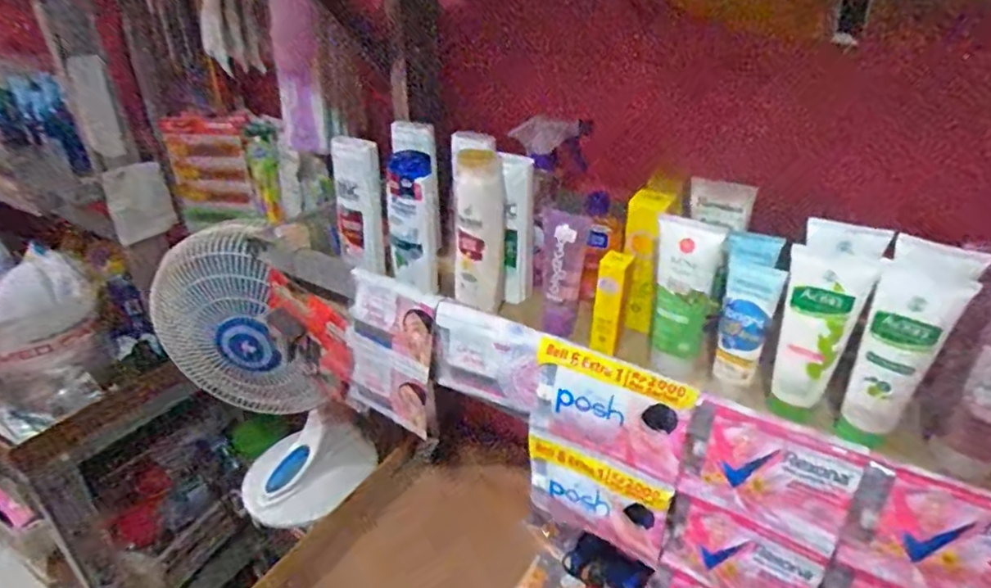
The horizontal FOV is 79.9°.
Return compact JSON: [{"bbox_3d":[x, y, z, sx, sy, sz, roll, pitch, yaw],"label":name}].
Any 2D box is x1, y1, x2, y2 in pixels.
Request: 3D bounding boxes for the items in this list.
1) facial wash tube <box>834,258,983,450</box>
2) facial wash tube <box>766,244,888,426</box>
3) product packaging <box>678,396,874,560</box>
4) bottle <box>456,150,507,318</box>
[{"bbox_3d":[0.304,0.051,0.452,0.052,0.141,0.038,24,38,33],"label":"facial wash tube"},{"bbox_3d":[0.261,0.035,0.486,0.056,0.144,0.041,17,35,25],"label":"facial wash tube"},{"bbox_3d":[0.192,0.129,0.420,0.109,0.083,0.005,19,24,28],"label":"product packaging"},{"bbox_3d":[-0.014,-0.063,0.618,0.054,0.182,0.035,0,31,0],"label":"bottle"}]

